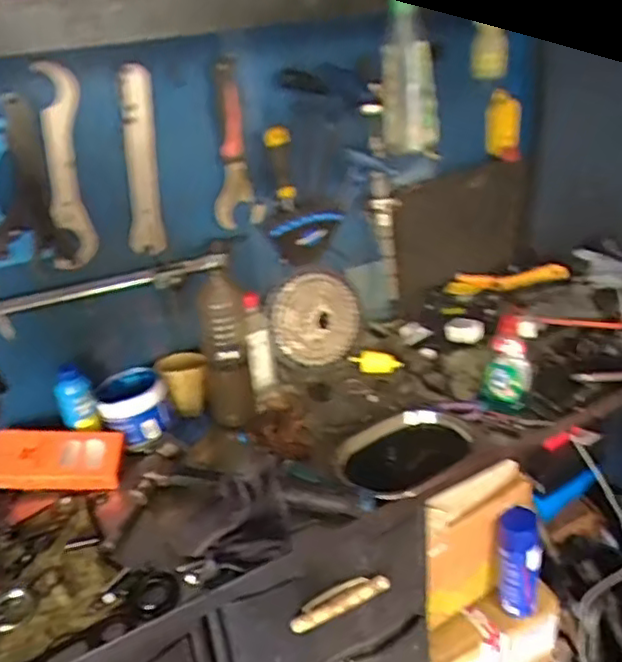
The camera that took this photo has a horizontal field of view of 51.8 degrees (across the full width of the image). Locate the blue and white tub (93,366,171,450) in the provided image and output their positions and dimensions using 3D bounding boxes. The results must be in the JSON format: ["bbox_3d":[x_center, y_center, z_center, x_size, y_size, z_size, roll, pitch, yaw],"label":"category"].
[{"bbox_3d":[-0.276,0.120,1.010,0.107,0.072,0.105,-13,28,-14],"label":"blue and white tub"}]

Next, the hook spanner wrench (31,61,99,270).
[{"bbox_3d":[-0.338,-0.221,0.880,0.075,0.264,0.021,-17,29,-21],"label":"hook spanner wrench"}]

